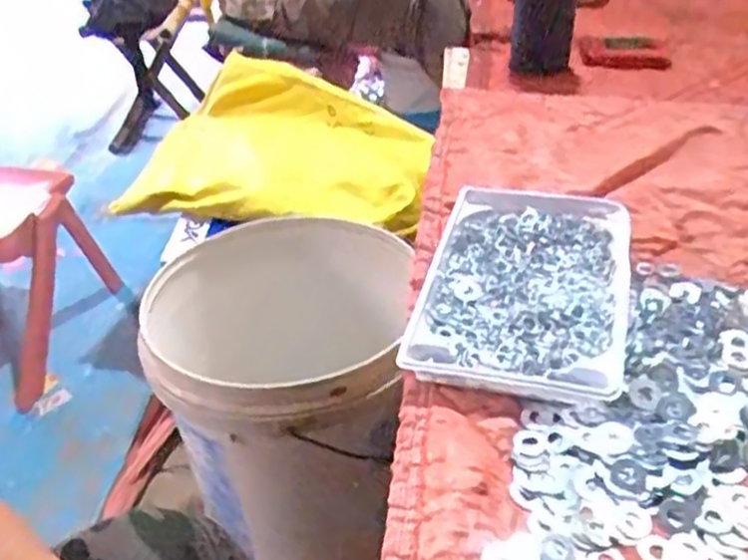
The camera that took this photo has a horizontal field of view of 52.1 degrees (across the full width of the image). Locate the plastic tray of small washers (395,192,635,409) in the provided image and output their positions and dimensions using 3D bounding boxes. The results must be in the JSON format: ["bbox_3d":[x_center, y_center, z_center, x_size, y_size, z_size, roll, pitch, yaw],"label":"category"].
[{"bbox_3d":[0.122,0.005,0.611,0.155,0.042,0.230,9,40,16],"label":"plastic tray of small washers"}]

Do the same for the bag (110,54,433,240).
[{"bbox_3d":[-0.118,-0.183,1.063,0.430,0.128,0.253,13,41,21],"label":"bag"}]

